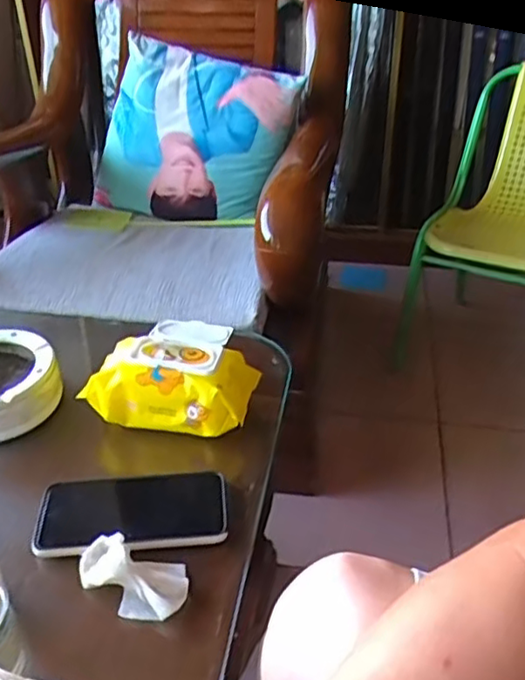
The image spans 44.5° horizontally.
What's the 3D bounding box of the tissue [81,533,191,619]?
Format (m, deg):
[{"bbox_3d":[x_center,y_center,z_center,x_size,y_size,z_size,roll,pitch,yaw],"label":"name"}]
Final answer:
[{"bbox_3d":[-0.106,0.188,0.516,0.091,0.028,0.053,8,35,13],"label":"tissue"}]

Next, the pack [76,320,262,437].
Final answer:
[{"bbox_3d":[-0.088,0.029,0.694,0.158,0.064,0.131,5,34,9],"label":"pack"}]

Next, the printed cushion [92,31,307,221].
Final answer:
[{"bbox_3d":[-0.146,-0.443,1.378,0.419,0.367,0.114,11,7,14],"label":"printed cushion"}]

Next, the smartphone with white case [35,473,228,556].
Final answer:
[{"bbox_3d":[-0.116,0.152,0.573,0.165,0.018,0.079,-2,38,-3],"label":"smartphone with white case"}]

